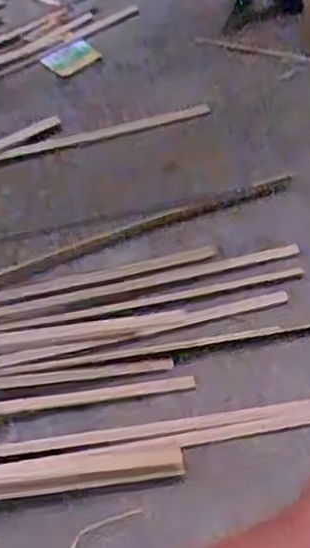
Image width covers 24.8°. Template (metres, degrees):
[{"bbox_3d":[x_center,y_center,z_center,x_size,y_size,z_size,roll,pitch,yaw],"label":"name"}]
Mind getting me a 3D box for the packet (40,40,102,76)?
[{"bbox_3d":[-0.101,-0.263,0.861,0.063,0.007,0.038,-33,80,-13],"label":"packet"}]

